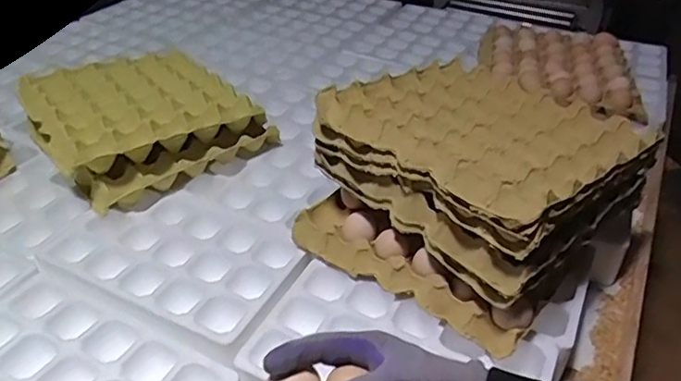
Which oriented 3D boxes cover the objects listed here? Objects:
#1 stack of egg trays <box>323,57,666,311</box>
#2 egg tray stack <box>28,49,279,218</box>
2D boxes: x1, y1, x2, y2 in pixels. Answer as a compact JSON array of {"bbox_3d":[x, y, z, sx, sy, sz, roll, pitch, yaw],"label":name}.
[{"bbox_3d":[0.161,-0.053,0.674,0.276,0.099,0.296,-29,47,-34],"label":"stack of egg trays"},{"bbox_3d":[-0.308,-0.111,0.902,0.296,0.095,0.313,-27,43,-32],"label":"egg tray stack"}]

